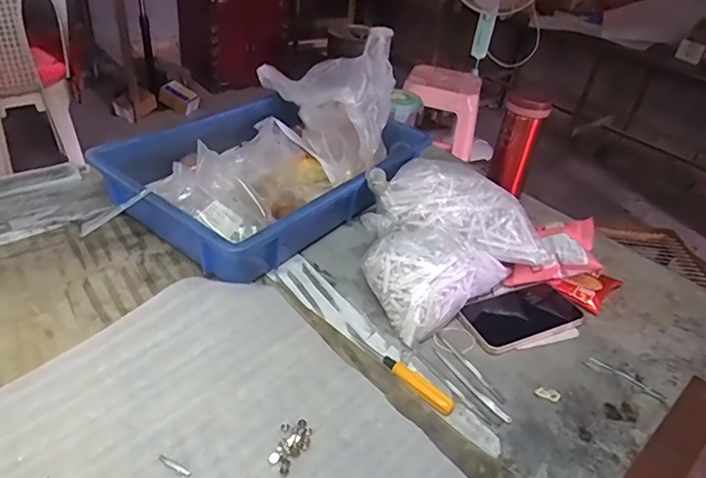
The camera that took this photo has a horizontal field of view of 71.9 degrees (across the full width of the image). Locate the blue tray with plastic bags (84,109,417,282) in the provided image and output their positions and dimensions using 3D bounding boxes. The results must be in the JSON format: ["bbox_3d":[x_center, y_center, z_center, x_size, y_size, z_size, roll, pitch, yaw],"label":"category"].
[{"bbox_3d":[-0.117,-0.144,0.686,0.287,0.211,0.400,25,39,24],"label":"blue tray with plastic bags"}]

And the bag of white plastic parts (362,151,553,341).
[{"bbox_3d":[0.107,-0.008,0.621,0.216,0.109,0.217,-14,40,-26],"label":"bag of white plastic parts"}]

